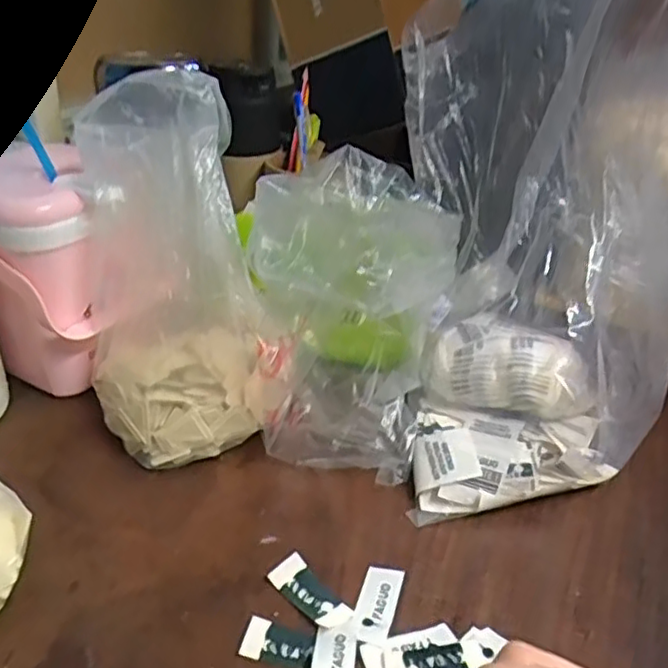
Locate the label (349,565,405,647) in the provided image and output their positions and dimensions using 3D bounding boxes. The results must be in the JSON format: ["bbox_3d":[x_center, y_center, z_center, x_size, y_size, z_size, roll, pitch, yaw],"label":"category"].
[{"bbox_3d":[0.022,0.139,0.339,0.020,0.005,0.046,11,28,14],"label":"label"}]

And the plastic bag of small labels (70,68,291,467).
[{"bbox_3d":[-0.102,-0.044,0.422,0.114,0.226,0.143,-5,28,-16],"label":"plastic bag of small labels"}]

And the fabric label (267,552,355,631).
[{"bbox_3d":[-0.012,0.135,0.341,0.019,0.005,0.048,-34,48,-31],"label":"fabric label"}]

